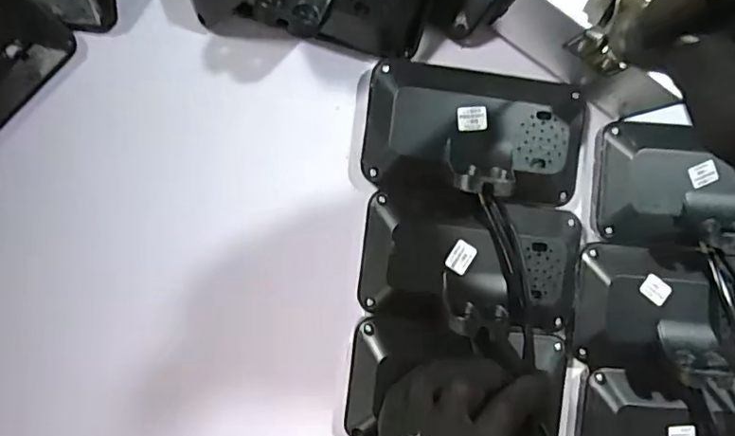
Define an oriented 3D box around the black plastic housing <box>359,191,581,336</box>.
[{"bbox_3d":[0.078,0.032,0.378,0.161,0.043,0.092,6,90,-4],"label":"black plastic housing"}]

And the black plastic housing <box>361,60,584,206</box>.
[{"bbox_3d":[0.080,-0.060,0.379,0.160,0.046,0.097,6,90,-4],"label":"black plastic housing"}]

